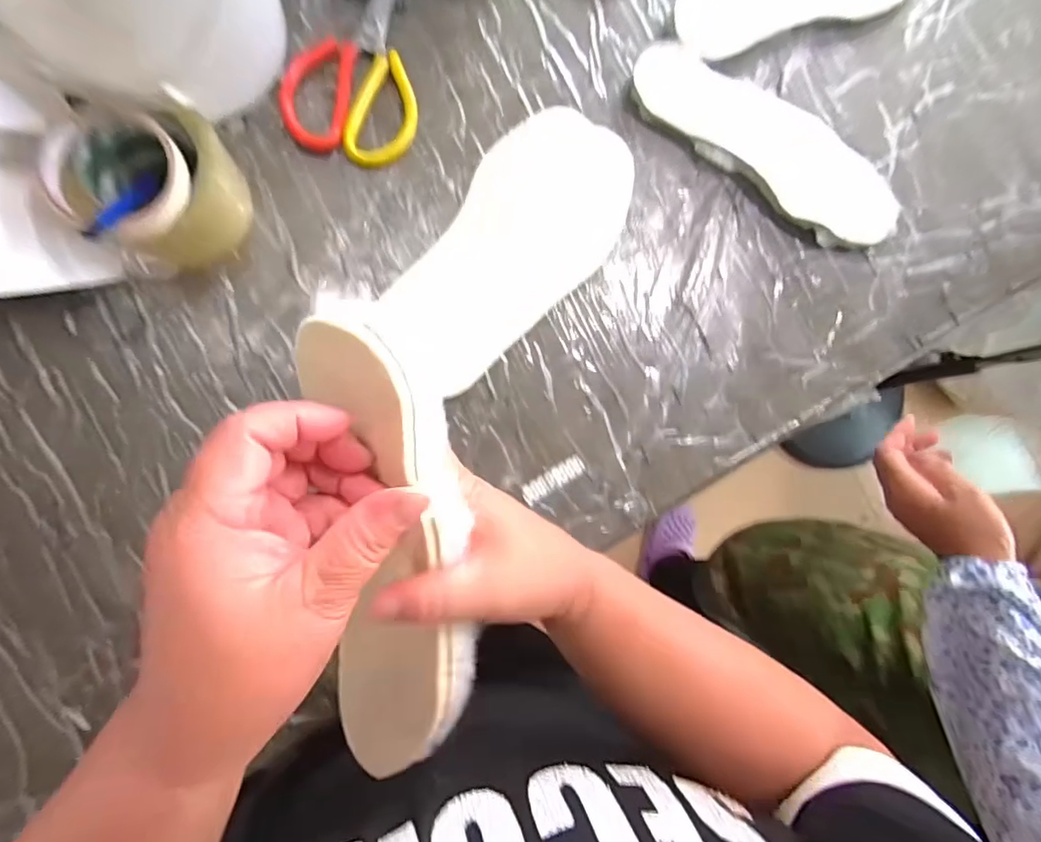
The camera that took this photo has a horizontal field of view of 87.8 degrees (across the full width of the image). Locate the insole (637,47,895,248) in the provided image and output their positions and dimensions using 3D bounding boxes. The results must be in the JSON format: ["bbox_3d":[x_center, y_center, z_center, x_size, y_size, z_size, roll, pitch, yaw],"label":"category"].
[{"bbox_3d":[0.234,-0.260,0.505,0.276,0.017,0.101,33,81,-5],"label":"insole"}]

